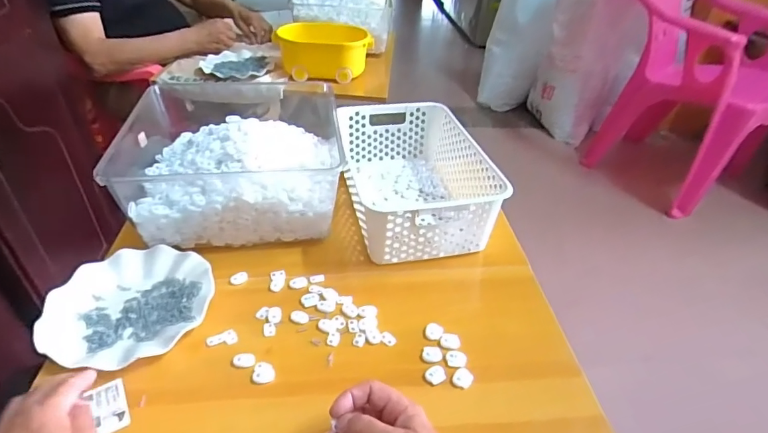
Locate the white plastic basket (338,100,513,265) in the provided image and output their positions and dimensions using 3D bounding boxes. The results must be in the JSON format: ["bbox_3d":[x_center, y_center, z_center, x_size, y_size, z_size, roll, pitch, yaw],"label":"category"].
[{"bbox_3d":[0.044,-0.065,0.713,0.190,0.109,0.303,-5,39,-13],"label":"white plastic basket"}]

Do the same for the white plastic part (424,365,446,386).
[{"bbox_3d":[0.056,0.176,0.494,0.022,0.011,0.021,-3,39,-10],"label":"white plastic part"}]

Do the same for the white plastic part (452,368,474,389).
[{"bbox_3d":[0.087,0.174,0.487,0.021,0.009,0.021,3,38,-3],"label":"white plastic part"}]

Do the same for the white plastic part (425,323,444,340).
[{"bbox_3d":[0.061,0.138,0.540,0.021,0.008,0.024,16,39,14],"label":"white plastic part"}]

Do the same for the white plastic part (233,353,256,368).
[{"bbox_3d":[-0.155,0.159,0.497,0.023,0.007,0.015,5,38,0],"label":"white plastic part"}]

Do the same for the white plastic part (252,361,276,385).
[{"bbox_3d":[-0.131,0.169,0.489,0.024,0.004,0.026,3,38,-3],"label":"white plastic part"}]

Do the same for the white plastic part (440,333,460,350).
[{"bbox_3d":[0.078,0.146,0.526,0.022,0.008,0.018,5,38,0],"label":"white plastic part"}]

